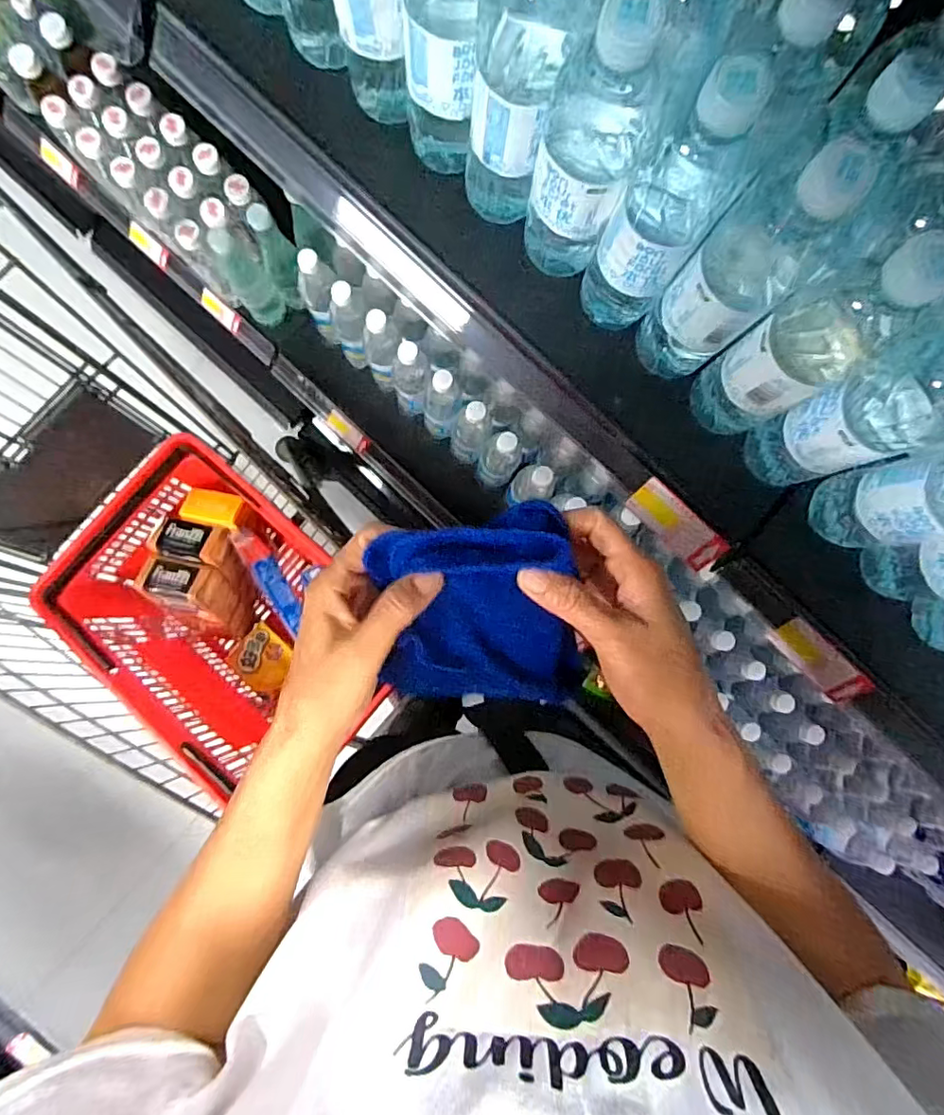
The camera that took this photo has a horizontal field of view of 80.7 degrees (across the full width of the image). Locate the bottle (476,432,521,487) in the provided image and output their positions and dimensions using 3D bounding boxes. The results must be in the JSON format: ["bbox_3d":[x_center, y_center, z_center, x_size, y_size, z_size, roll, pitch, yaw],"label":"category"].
[{"bbox_3d":[0.046,-0.158,0.903,0.057,0.161,0.054,0,87,-4],"label":"bottle"}]

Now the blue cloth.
[{"bbox_3d":[0.004,0.036,0.333,0.113,0.026,0.118,-8,106,3],"label":"blue cloth"}]

